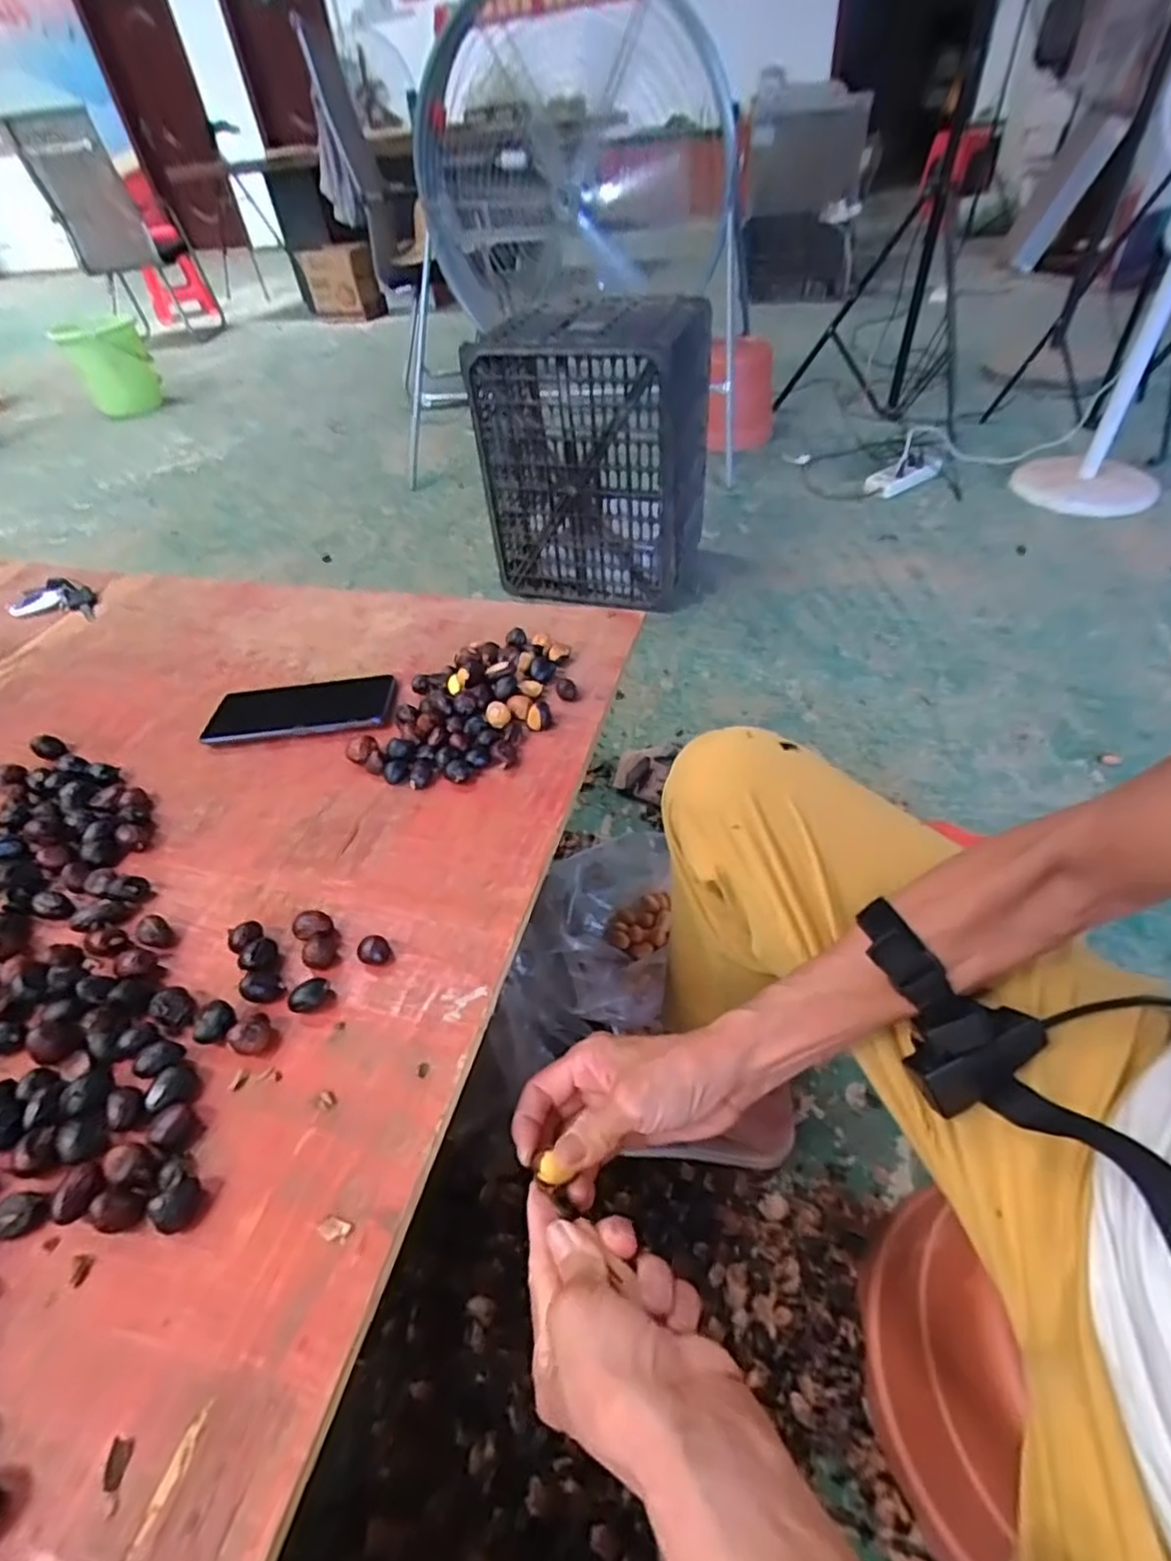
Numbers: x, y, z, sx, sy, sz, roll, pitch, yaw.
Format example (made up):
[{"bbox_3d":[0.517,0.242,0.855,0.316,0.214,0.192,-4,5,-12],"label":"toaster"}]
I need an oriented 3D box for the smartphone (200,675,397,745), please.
[{"bbox_3d":[-0.262,-0.067,0.612,0.176,0.012,0.081,-4,45,3],"label":"smartphone"}]

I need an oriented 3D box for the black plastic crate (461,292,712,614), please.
[{"bbox_3d":[0.021,-0.661,1.398,0.402,0.528,0.281,14,49,19],"label":"black plastic crate"}]

